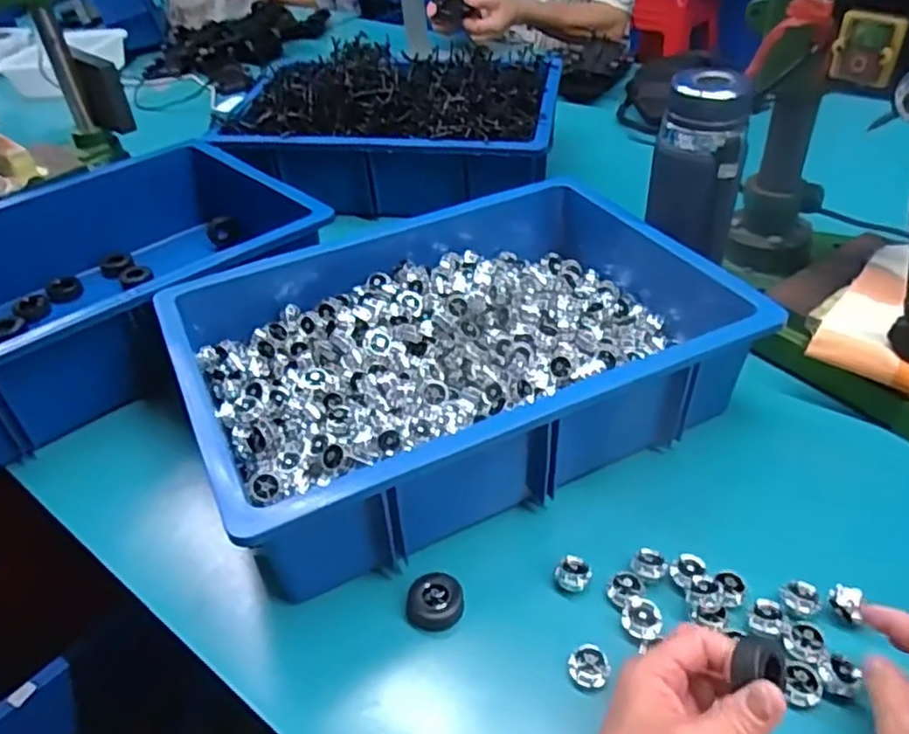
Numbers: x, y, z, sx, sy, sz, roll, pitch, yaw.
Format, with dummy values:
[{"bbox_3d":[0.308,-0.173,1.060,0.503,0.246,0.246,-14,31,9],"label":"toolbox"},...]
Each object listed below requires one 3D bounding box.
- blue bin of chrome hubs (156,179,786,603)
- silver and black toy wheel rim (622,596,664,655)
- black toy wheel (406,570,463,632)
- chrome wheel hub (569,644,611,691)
[{"bbox_3d":[0.008,-0.032,0.603,0.457,0.107,0.333,-21,43,-17],"label":"blue bin of chrome hubs"},{"bbox_3d":[0.121,0.164,0.443,0.023,0.016,0.026,-22,43,-18],"label":"silver and black toy wheel rim"},{"bbox_3d":[-0.014,0.159,0.464,0.037,0.018,0.033,-6,41,1],"label":"black toy wheel"},{"bbox_3d":[0.083,0.183,0.418,0.024,0.014,0.022,-4,41,3],"label":"chrome wheel hub"}]

